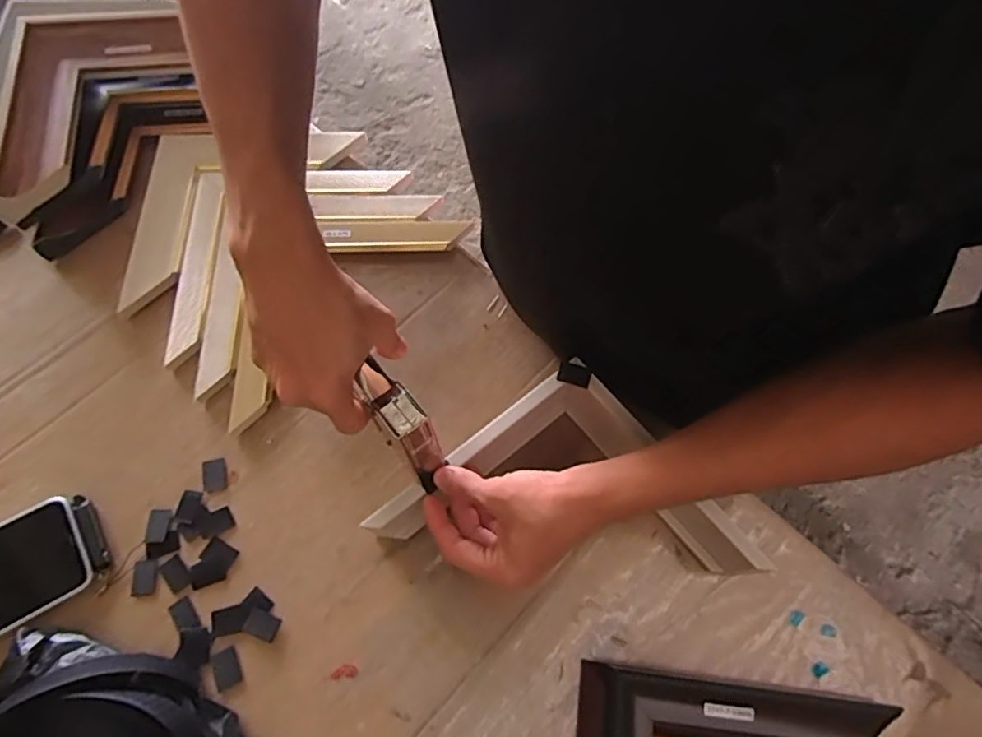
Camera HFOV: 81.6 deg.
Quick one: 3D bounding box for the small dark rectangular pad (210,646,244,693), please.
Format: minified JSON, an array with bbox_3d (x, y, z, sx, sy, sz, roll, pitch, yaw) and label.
[{"bbox_3d":[-0.187,0.212,0.401,0.018,0.004,0.024,-26,72,-11],"label":"small dark rectangular pad"}]

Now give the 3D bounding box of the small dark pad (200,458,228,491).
[{"bbox_3d":[-0.221,0.086,0.457,0.018,0.007,0.025,-11,70,-5],"label":"small dark pad"}]

